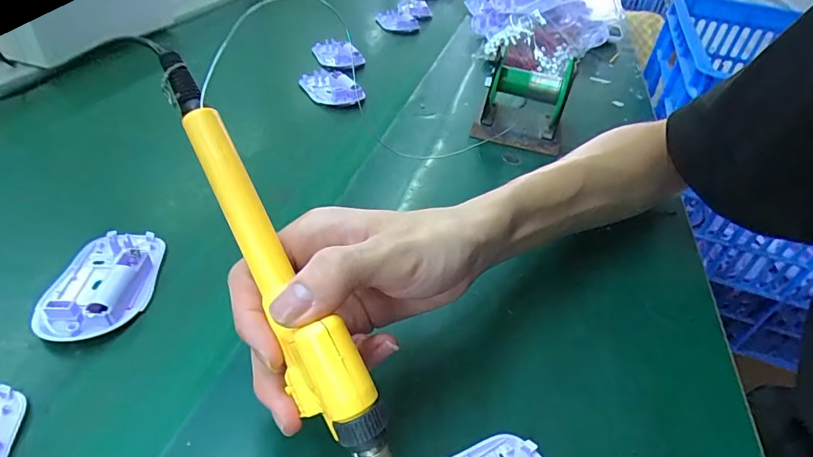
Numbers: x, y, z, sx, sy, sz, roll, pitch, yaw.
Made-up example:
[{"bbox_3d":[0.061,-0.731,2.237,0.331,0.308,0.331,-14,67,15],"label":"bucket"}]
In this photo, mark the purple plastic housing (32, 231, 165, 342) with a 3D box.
[{"bbox_3d":[-0.195,0.032,0.294,0.057,0.020,0.090,0,40,-9],"label":"purple plastic housing"}]

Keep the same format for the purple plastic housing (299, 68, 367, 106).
[{"bbox_3d":[-0.091,-0.171,0.557,0.052,0.027,0.082,-21,47,-30],"label":"purple plastic housing"}]

